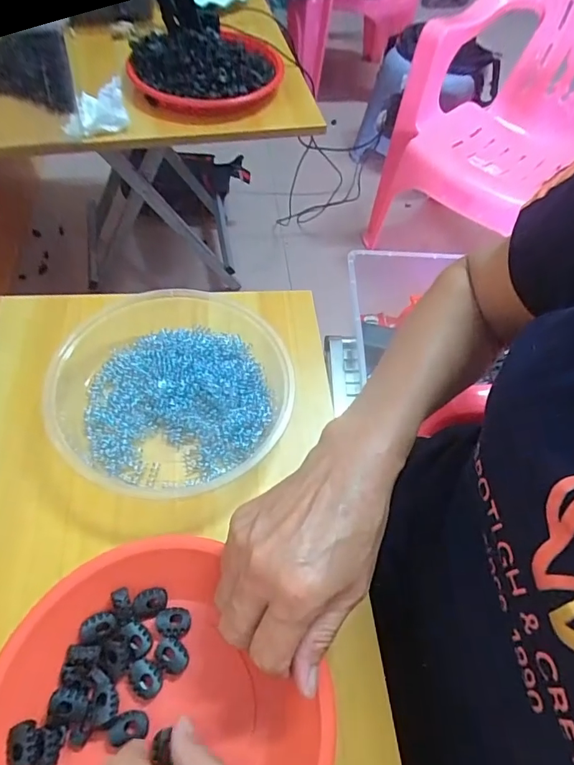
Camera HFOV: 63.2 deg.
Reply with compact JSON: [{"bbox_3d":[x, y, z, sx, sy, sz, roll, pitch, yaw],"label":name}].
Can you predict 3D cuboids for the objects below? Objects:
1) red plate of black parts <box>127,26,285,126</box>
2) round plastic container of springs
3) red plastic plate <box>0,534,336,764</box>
[{"bbox_3d":[-0.135,-0.525,0.768,0.241,0.069,0.223,2,57,-3],"label":"red plate of black parts"},{"bbox_3d":[-0.093,-0.003,0.383,0.182,0.046,0.175,2,58,-4],"label":"round plastic container of springs"},{"bbox_3d":[-0.082,0.187,0.278,0.185,0.033,0.168,-18,60,-15],"label":"red plastic plate"}]

